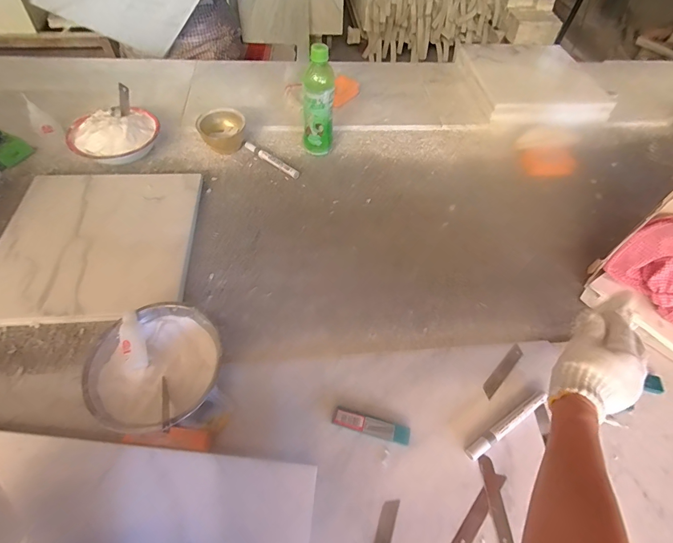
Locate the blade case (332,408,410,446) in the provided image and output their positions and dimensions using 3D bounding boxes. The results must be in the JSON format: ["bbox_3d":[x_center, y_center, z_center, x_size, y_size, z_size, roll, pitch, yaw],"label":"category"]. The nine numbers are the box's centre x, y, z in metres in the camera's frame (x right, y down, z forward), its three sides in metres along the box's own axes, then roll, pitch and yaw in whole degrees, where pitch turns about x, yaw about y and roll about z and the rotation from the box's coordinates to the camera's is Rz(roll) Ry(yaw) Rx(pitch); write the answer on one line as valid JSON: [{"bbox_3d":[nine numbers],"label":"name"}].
[{"bbox_3d":[0.045,0.199,0.443,0.097,0.009,0.020,14,58,7],"label":"blade case"}]

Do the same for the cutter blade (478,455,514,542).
[{"bbox_3d":[0.189,0.274,0.410,0.019,0.005,0.094,-3,57,-4],"label":"cutter blade"}]

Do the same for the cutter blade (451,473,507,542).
[{"bbox_3d":[0.169,0.281,0.405,0.018,0.004,0.099,38,62,22],"label":"cutter blade"}]

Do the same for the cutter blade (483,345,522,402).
[{"bbox_3d":[0.242,0.144,0.500,0.096,0.004,0.018,-39,62,-23],"label":"cutter blade"}]

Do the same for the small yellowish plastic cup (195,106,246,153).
[{"bbox_3d":[-0.241,-0.298,0.733,0.092,0.051,0.091,1,57,-2],"label":"small yellowish plastic cup"}]

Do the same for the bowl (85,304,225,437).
[{"bbox_3d":[-0.231,0.124,0.452,0.151,0.063,0.156,1,57,-2],"label":"bowl"}]

